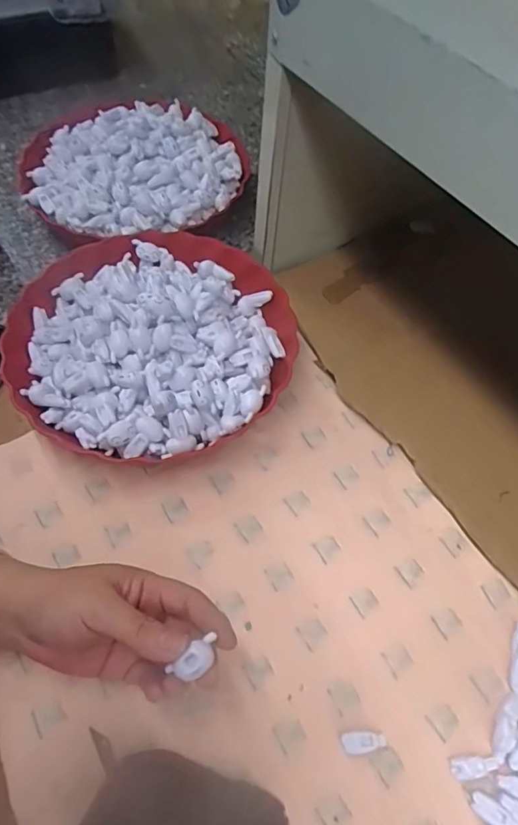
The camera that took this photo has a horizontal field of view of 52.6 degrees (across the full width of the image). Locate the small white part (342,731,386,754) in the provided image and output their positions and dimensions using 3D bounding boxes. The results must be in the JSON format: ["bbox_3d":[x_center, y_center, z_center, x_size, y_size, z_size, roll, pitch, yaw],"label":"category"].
[{"bbox_3d":[0.067,0.214,0.340,0.029,0.011,0.013,-3,59,-4],"label":"small white part"}]

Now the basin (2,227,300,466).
[{"bbox_3d":[-0.088,-0.066,0.467,0.231,0.073,0.235,1,59,-2],"label":"basin"}]

